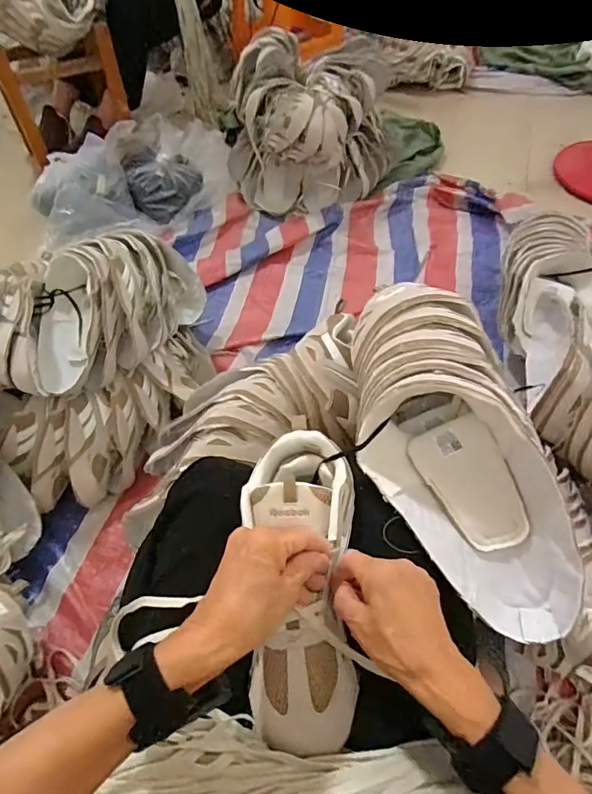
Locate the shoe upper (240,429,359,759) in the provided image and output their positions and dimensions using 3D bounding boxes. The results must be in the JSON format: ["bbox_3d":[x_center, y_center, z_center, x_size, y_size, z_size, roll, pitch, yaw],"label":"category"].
[{"bbox_3d":[0.002,0.153,0.405,0.098,0.061,0.254,1,65,2],"label":"shoe upper"}]

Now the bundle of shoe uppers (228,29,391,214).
[{"bbox_3d":[0.065,-0.764,1.272,0.451,0.329,0.330,-29,58,-19],"label":"bundle of shoe uppers"}]

